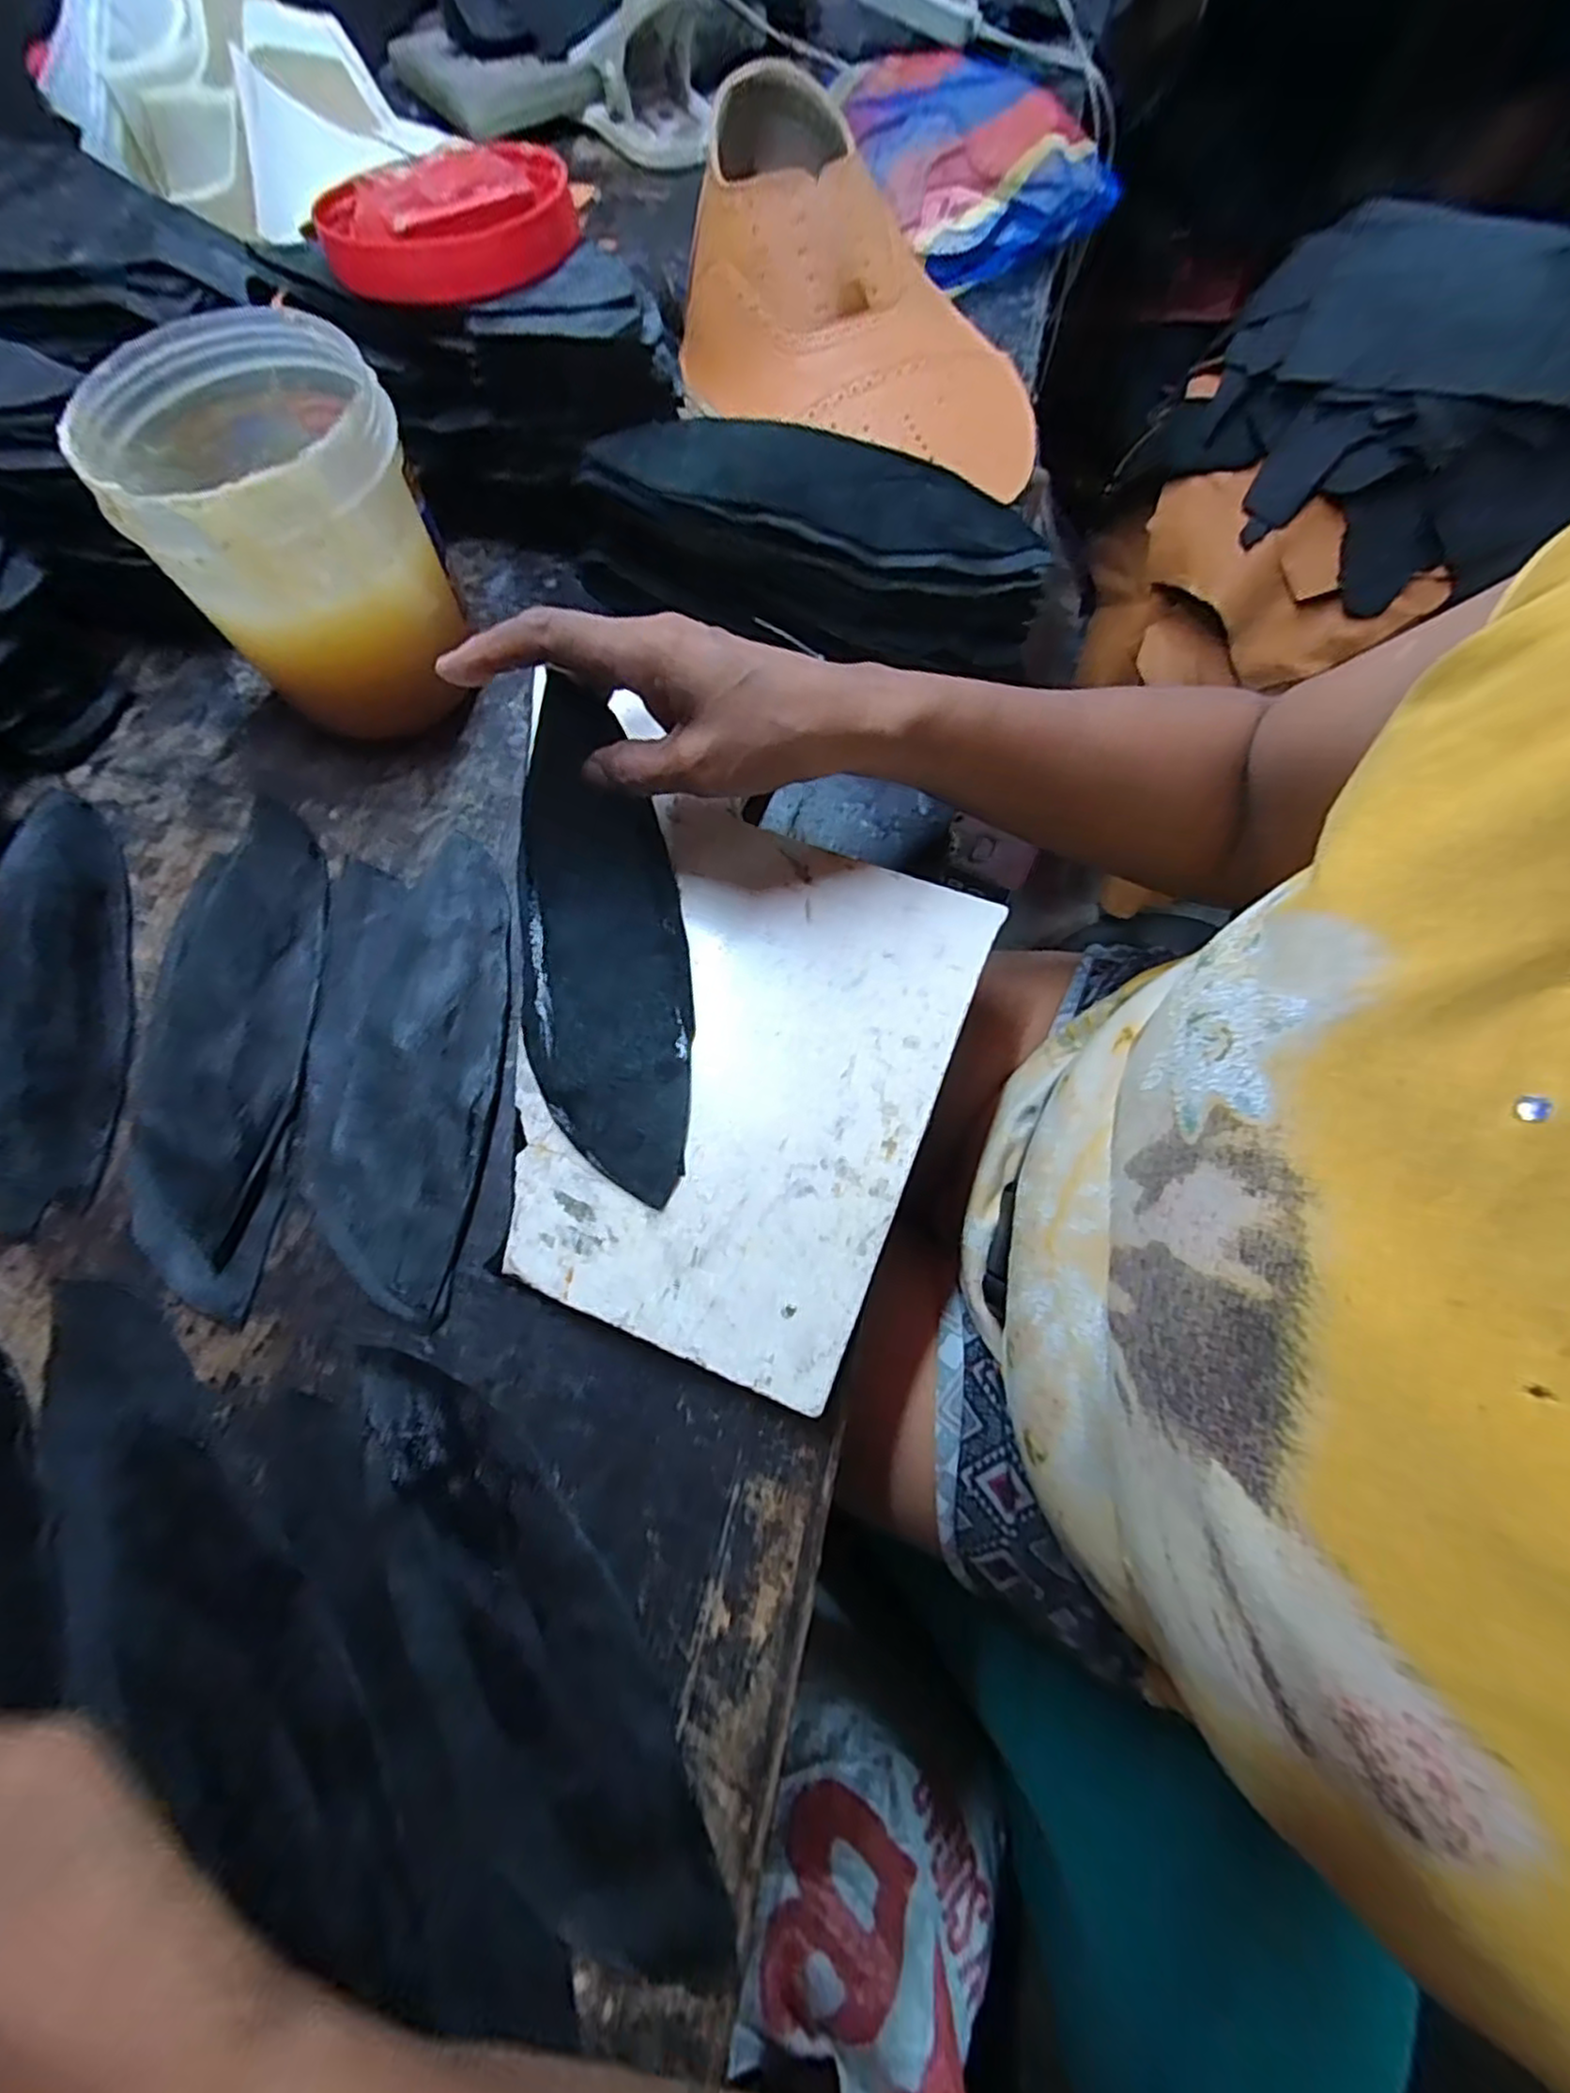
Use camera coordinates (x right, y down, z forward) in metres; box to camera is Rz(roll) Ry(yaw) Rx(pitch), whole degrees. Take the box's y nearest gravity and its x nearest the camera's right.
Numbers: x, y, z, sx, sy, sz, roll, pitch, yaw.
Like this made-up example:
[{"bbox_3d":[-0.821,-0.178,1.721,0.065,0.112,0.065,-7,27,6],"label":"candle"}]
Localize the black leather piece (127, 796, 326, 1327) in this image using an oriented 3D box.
[{"bbox_3d":[-0.253,-0.006,0.327,0.073,0.004,0.233,-6,70,-1],"label":"black leather piece"}]

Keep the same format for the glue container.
[{"bbox_3d":[-0.224,-0.235,0.347,0.110,0.129,0.119,-37,74,-11],"label":"glue container"}]

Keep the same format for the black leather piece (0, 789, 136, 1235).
[{"bbox_3d":[-0.348,-0.027,0.342,0.075,0.004,0.218,-13,71,-8],"label":"black leather piece"}]

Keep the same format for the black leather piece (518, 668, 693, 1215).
[{"bbox_3d":[-0.078,-0.039,0.298,0.069,0.043,0.197,-10,81,-2],"label":"black leather piece"}]

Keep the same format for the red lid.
[{"bbox_3d":[-0.160,-0.394,0.343,0.117,0.022,0.101,-15,71,-4],"label":"red lid"}]

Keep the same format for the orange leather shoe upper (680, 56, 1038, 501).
[{"bbox_3d":[0.054,-0.461,0.445,0.242,0.085,0.187,18,72,7],"label":"orange leather shoe upper"}]

